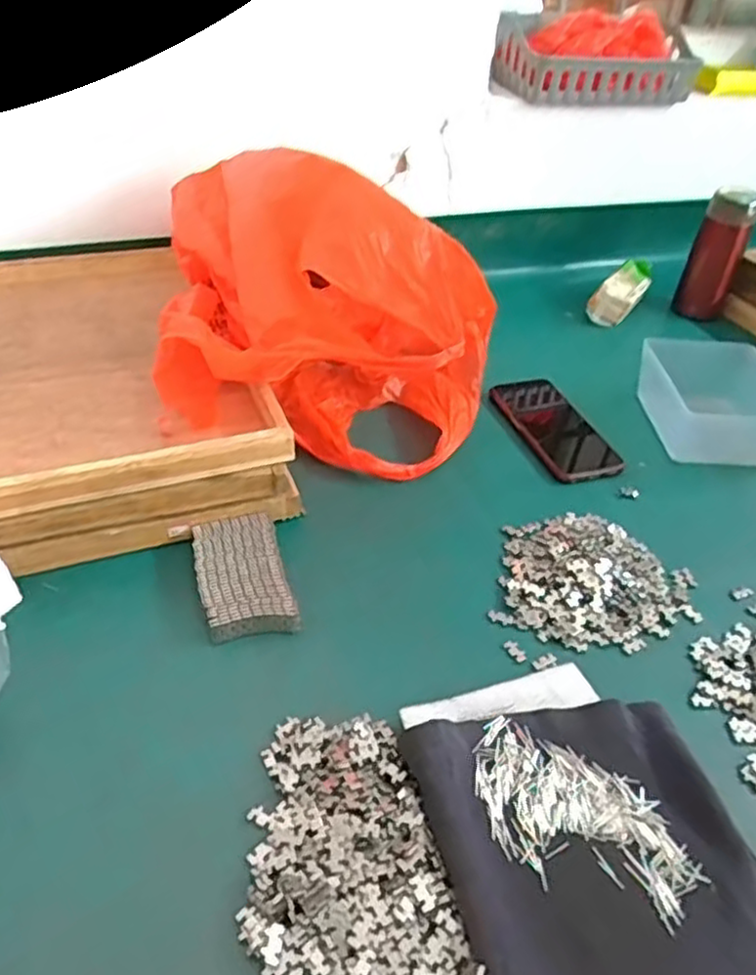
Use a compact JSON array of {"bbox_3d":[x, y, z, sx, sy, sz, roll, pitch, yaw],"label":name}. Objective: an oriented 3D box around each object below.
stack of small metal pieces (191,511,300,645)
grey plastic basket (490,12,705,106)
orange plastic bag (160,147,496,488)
[{"bbox_3d":[-0.105,0.070,0.555,0.064,0.026,0.115,-8,42,-17],"label":"stack of small metal pieces"},{"bbox_3d":[0.283,-0.571,0.956,0.293,0.086,0.123,-10,42,-19],"label":"grey plastic basket"},{"bbox_3d":[-0.065,-0.153,0.662,0.332,0.235,0.278,12,40,7],"label":"orange plastic bag"}]

